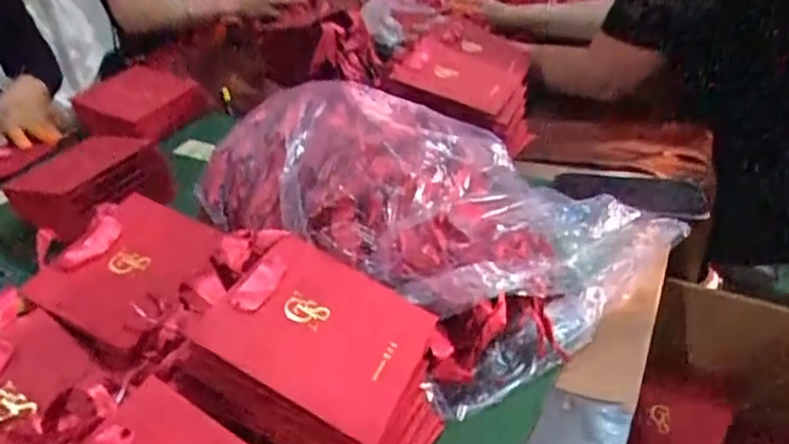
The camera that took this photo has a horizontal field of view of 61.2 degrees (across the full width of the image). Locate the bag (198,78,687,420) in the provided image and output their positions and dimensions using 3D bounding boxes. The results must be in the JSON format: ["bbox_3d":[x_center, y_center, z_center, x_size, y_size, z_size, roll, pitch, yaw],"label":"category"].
[{"bbox_3d":[0.002,-0.018,0.647,0.460,0.151,0.254,27,43,21],"label":"bag"}]

